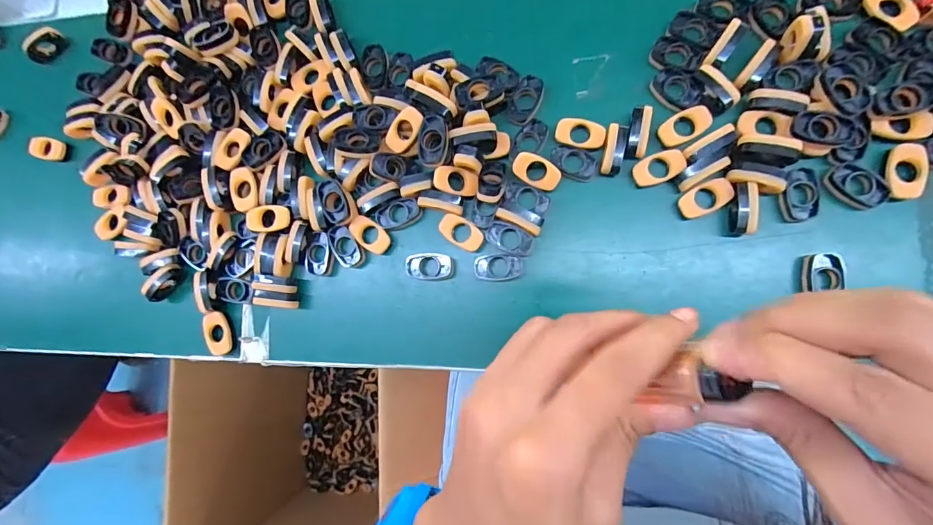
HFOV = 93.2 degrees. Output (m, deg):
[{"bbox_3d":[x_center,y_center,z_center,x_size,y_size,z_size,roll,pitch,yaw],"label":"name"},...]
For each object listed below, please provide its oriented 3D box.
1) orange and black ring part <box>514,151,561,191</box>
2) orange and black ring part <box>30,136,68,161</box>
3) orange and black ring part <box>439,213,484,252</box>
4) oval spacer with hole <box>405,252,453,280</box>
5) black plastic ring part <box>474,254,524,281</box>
[{"bbox_3d":[0.047,-0.061,0.298,0.032,0.013,0.019,28,94,8],"label":"orange and black ring part"},{"bbox_3d":[-0.361,-0.098,0.381,0.026,0.011,0.019,11,88,11],"label":"orange and black ring part"},{"bbox_3d":[-0.004,-0.021,0.308,0.032,0.005,0.019,31,91,11],"label":"orange and black ring part"},{"bbox_3d":[-0.027,0.003,0.315,0.033,0.006,0.019,3,86,11],"label":"oval spacer with hole"},{"bbox_3d":[0.023,0.004,0.306,0.032,0.008,0.019,1,86,10],"label":"black plastic ring part"}]

